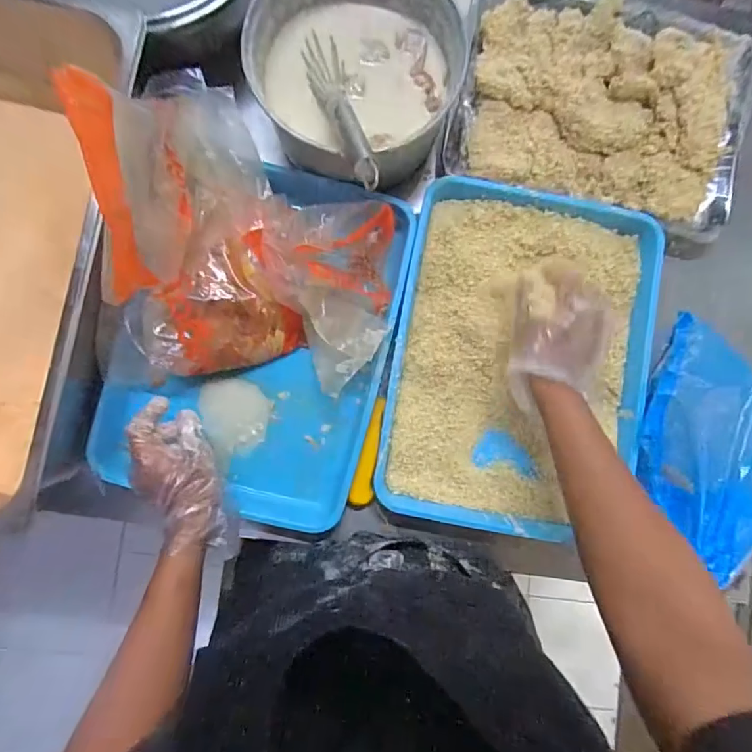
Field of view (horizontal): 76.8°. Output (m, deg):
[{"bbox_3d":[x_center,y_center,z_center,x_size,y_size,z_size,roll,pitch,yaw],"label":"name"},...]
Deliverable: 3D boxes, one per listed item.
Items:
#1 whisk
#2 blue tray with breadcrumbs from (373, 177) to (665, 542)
[{"bbox_3d":[-0.035,-0.277,0.498,0.042,0.034,0.249,-15,59,-3],"label":"whisk"},{"bbox_3d":[0.174,-0.022,0.581,0.297,0.041,0.407,10,86,-2],"label":"blue tray with breadcrumbs"}]

